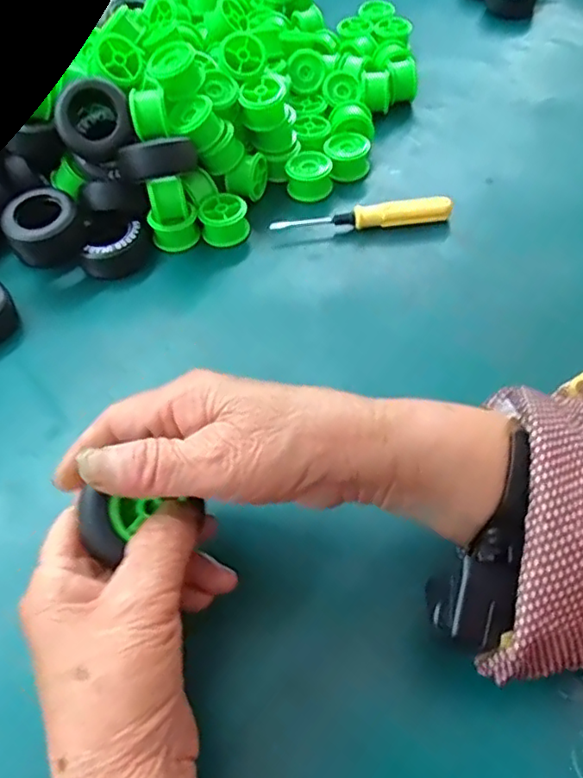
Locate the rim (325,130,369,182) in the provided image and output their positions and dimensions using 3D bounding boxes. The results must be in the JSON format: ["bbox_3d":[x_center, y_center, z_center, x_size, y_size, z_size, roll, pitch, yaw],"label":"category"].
[{"bbox_3d":[0.043,-0.176,0.463,0.033,0.024,0.036,1,54,5],"label":"rim"}]

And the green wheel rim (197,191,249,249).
[{"bbox_3d":[-0.048,-0.121,0.430,0.033,0.025,0.029,-15,54,-6],"label":"green wheel rim"}]

